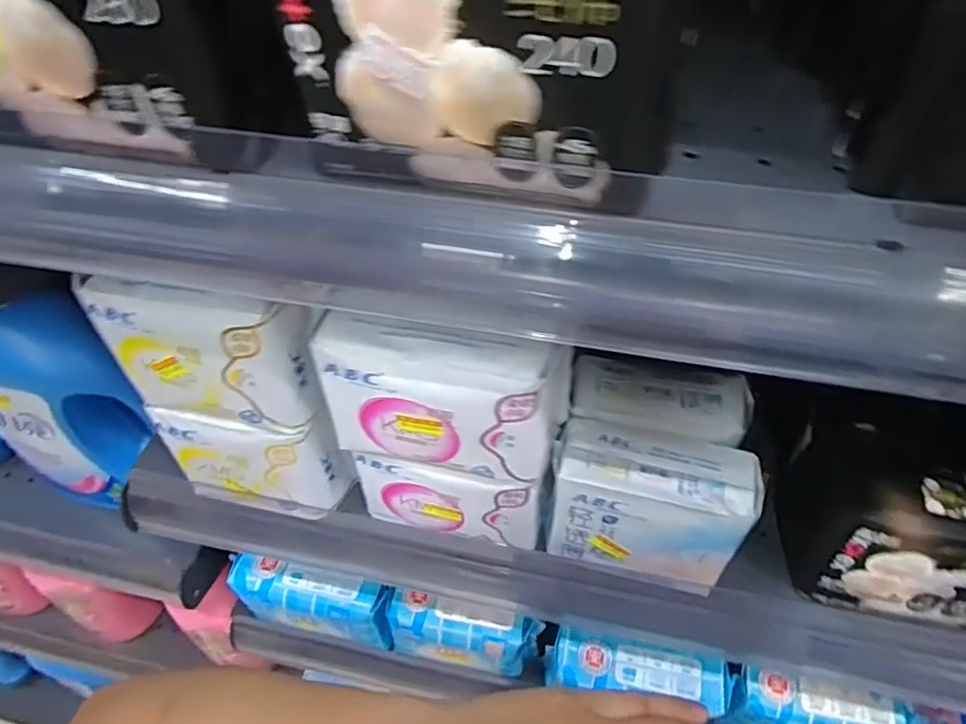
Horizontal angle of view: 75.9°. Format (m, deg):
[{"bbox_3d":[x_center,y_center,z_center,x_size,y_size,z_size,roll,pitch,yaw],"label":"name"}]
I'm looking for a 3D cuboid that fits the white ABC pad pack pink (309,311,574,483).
[{"bbox_3d":[-0.014,0.003,0.304,0.114,0.084,0.069,8,48,8],"label":"white ABC pad pack pink"}]

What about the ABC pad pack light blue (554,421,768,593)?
[{"bbox_3d":[0.090,0.078,0.337,0.104,0.066,0.048,12,48,11],"label":"ABC pad pack light blue"}]

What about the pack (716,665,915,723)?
[{"bbox_3d":[0.246,0.264,0.461,0.124,0.046,0.043,8,48,8],"label":"pack"}]

